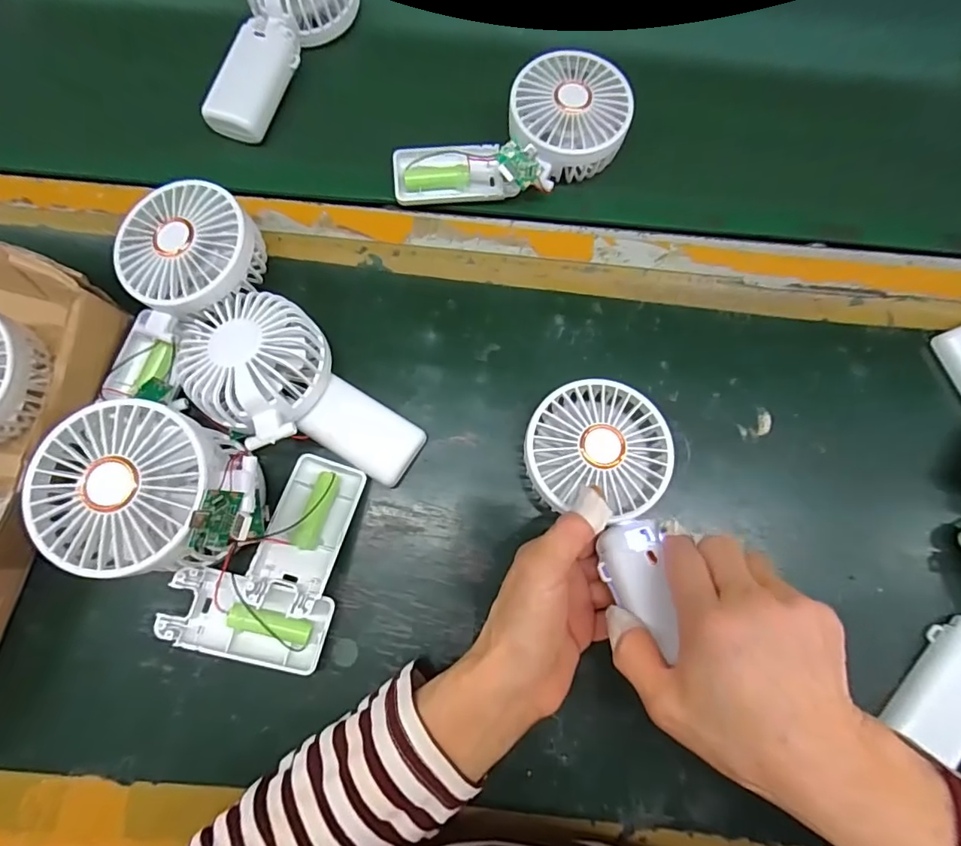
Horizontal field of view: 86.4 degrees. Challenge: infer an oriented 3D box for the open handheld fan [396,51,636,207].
[{"bbox_3d":[0.023,-0.207,0.374,0.177,0.048,0.093,-22,79,7],"label":"open handheld fan"}]

